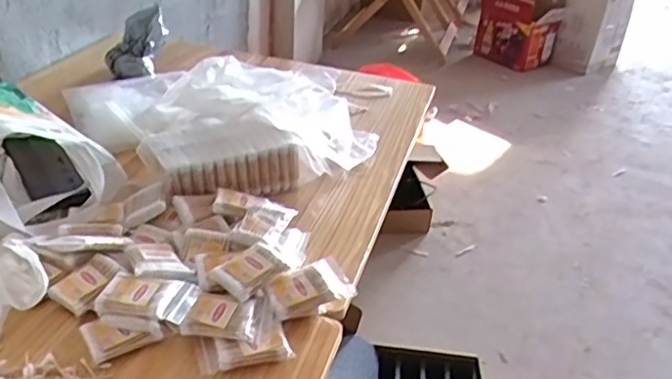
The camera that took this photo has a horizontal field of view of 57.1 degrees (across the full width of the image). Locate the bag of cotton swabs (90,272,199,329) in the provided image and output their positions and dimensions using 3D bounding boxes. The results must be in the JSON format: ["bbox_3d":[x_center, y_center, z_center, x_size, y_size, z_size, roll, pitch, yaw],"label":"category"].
[{"bbox_3d":[-0.203,0.114,0.665,0.097,0.017,0.062,7,31,6],"label":"bag of cotton swabs"}]

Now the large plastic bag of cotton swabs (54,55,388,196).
[{"bbox_3d":[-0.234,-0.158,1.067,0.357,0.095,0.520,-23,40,-37],"label":"large plastic bag of cotton swabs"}]

